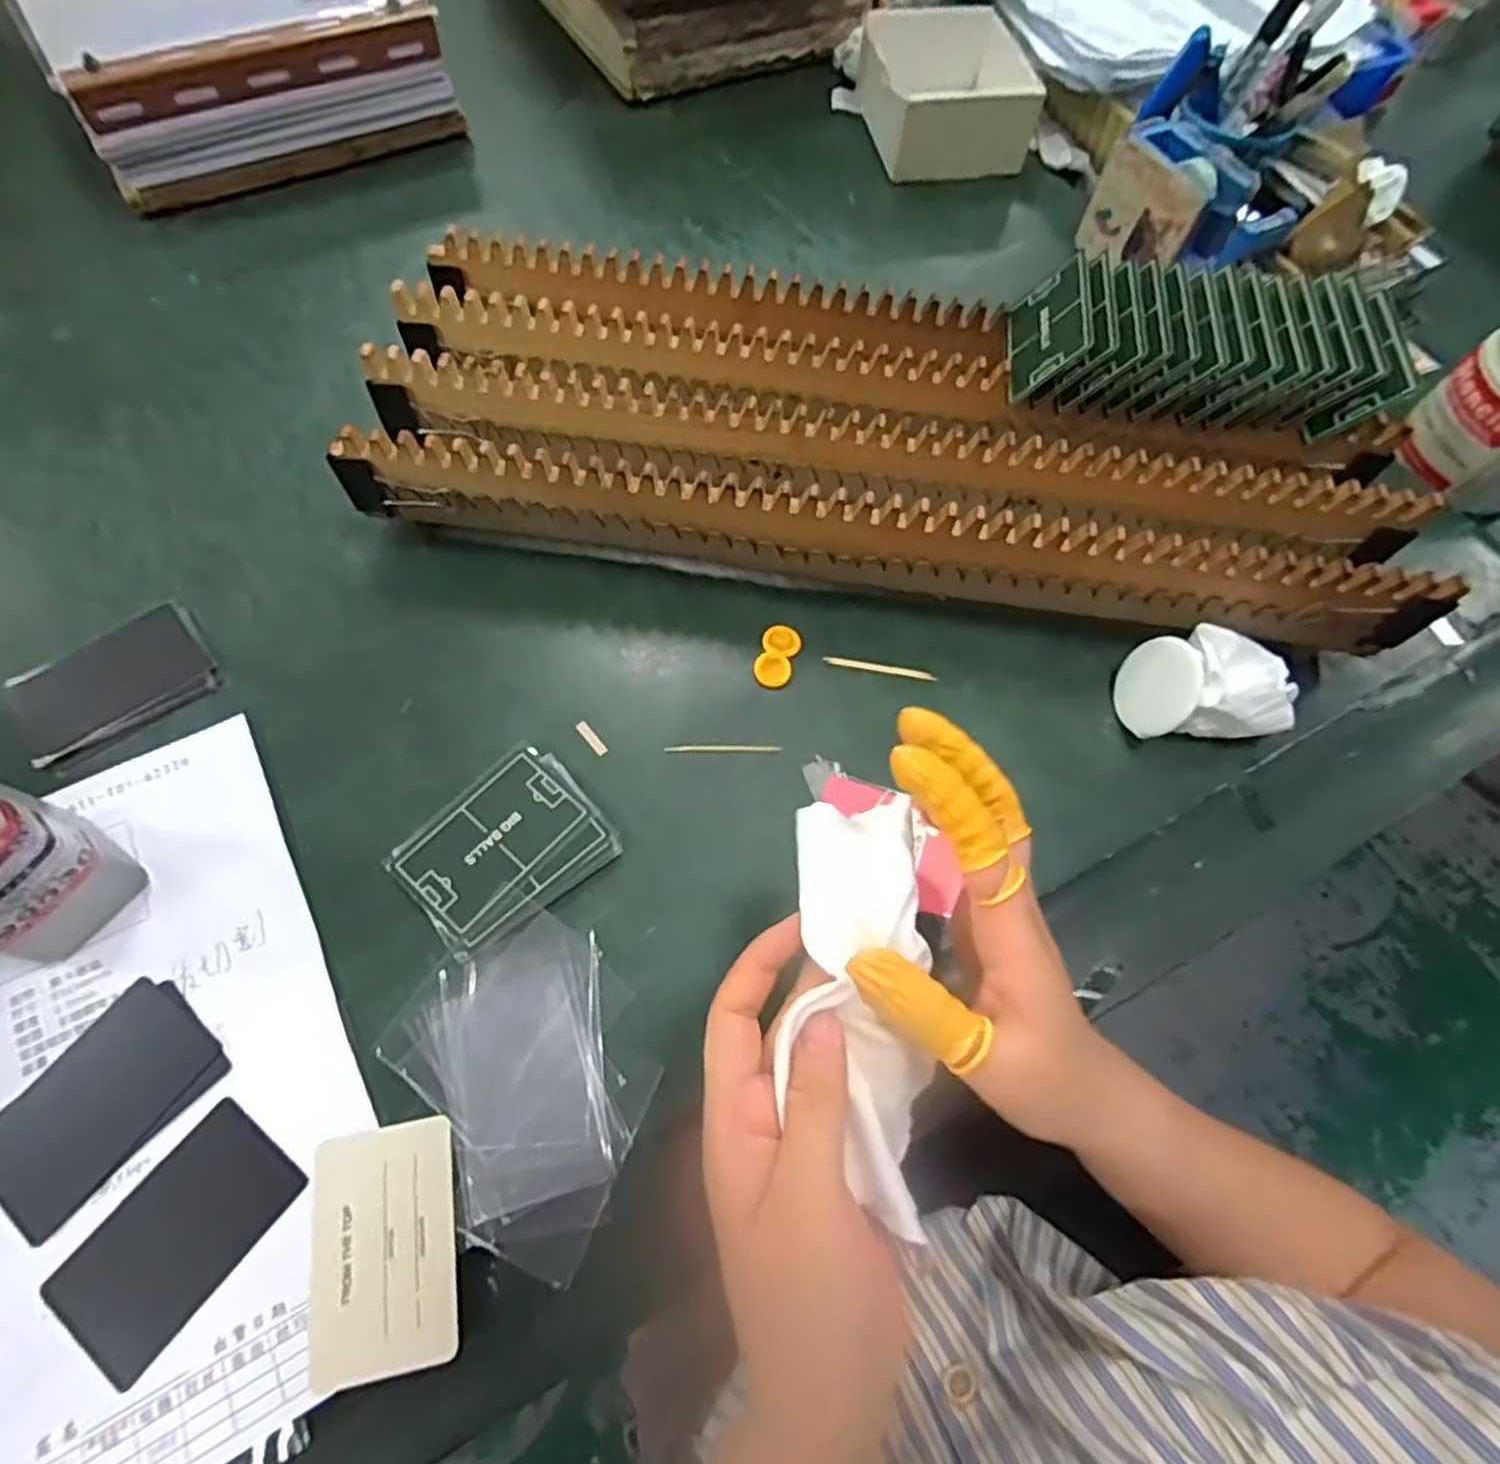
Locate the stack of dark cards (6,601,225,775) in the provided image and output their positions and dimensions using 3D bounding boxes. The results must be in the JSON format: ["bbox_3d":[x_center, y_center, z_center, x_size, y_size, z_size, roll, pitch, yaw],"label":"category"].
[{"bbox_3d":[-0.339,-0.026,0.398,0.092,0.007,0.067,-36,71,-18],"label":"stack of dark cards"}]

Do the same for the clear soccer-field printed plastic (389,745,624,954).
[{"bbox_3d":[-0.120,0.055,0.363,0.091,0.009,0.073,-38,72,-18],"label":"clear soccer-field printed plastic"}]

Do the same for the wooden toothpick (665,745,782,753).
[{"bbox_3d":[-0.014,0.009,0.399,0.061,0.006,0.004,-2,65,-2],"label":"wooden toothpick"}]

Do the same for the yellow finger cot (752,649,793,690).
[{"bbox_3d":[0.013,-0.035,0.420,0.021,0.004,0.022,1,65,-2],"label":"yellow finger cot"}]

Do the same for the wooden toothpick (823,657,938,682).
[{"bbox_3d":[0.075,-0.037,0.429,0.065,0.004,0.006,8,65,3],"label":"wooden toothpick"}]

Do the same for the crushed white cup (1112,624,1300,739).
[{"bbox_3d":[0.246,-0.025,0.407,0.079,0.055,0.053,2,64,-2],"label":"crushed white cup"}]

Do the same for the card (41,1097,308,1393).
[{"bbox_3d":[-0.227,0.199,0.295,0.053,0.004,0.083,35,68,13],"label":"card"}]

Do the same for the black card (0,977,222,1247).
[{"bbox_3d":[-0.282,0.160,0.321,0.054,0.004,0.089,33,67,11],"label":"black card"}]

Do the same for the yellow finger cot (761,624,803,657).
[{"bbox_3d":[0.019,-0.053,0.430,0.022,0.004,0.021,1,65,-2],"label":"yellow finger cot"}]

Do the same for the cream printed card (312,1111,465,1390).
[{"bbox_3d":[-0.146,0.206,0.297,0.056,0.004,0.085,-10,68,-8],"label":"cream printed card"}]

